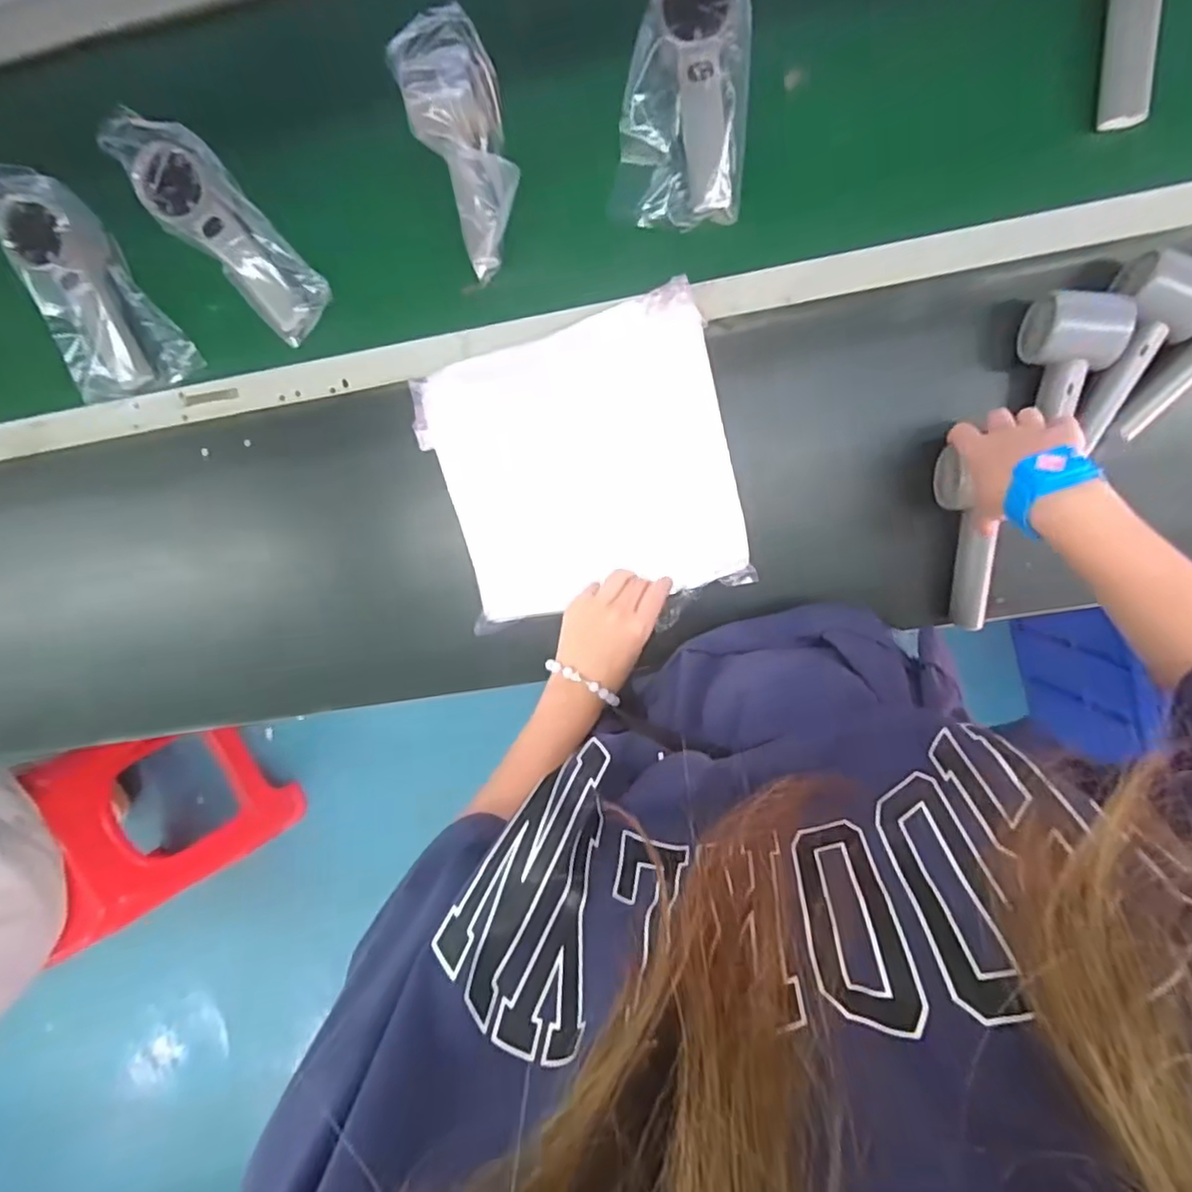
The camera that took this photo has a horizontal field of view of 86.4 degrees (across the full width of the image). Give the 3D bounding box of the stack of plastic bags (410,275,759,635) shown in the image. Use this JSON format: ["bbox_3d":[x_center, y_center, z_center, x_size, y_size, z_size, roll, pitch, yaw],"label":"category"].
[{"bbox_3d":[-0.008,-0.111,0.585,0.255,0.033,0.254,-15,103,5],"label":"stack of plastic bags"}]

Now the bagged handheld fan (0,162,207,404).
[{"bbox_3d":[-0.458,-0.279,0.575,0.097,0.051,0.186,-21,116,8],"label":"bagged handheld fan"}]

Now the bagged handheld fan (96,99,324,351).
[{"bbox_3d":[-0.318,-0.313,0.545,0.069,0.040,0.190,-39,112,9],"label":"bagged handheld fan"}]

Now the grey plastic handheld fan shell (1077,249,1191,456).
[{"bbox_3d":[0.421,-0.195,0.508,0.066,0.053,0.141,32,100,0],"label":"grey plastic handheld fan shell"}]

